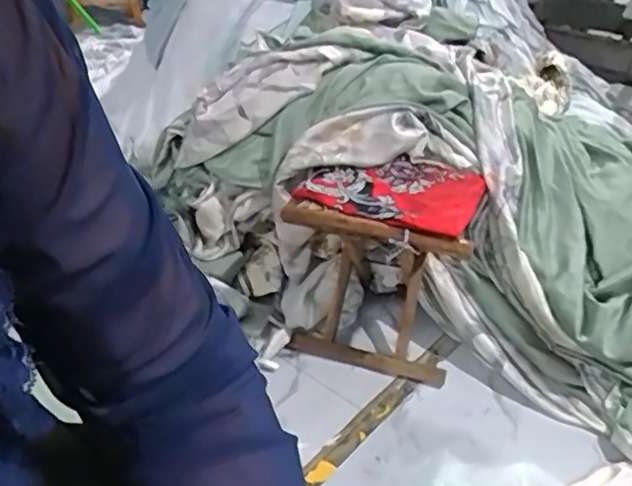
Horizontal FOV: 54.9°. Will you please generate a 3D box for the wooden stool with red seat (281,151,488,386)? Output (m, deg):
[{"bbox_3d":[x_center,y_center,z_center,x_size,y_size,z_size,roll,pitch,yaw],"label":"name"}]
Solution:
[{"bbox_3d":[0.117,0.041,1.116,0.297,0.315,0.228,10,34,13],"label":"wooden stool with red seat"}]

